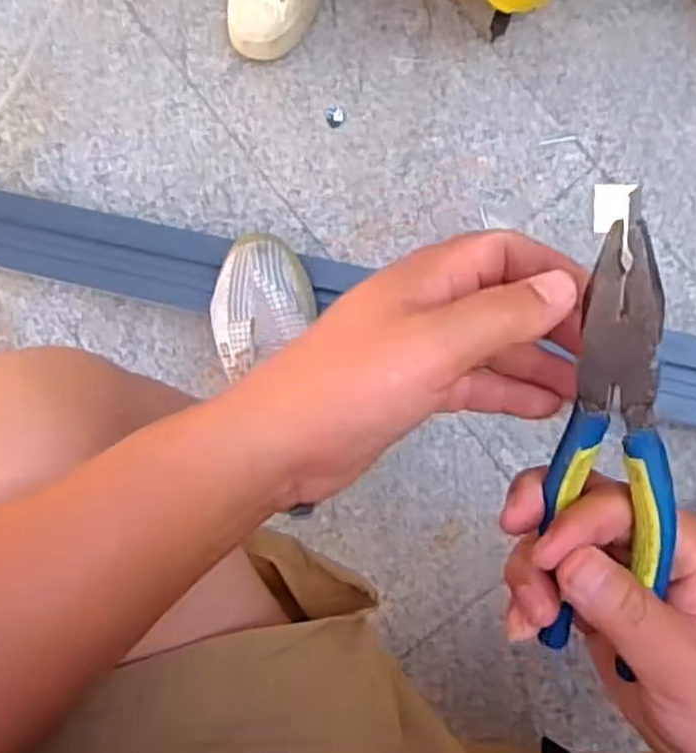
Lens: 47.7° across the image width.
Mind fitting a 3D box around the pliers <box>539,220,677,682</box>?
[{"bbox_3d":[0.108,0.033,0.320,0.045,0.019,0.183,0,106,6],"label":"pliers"}]

